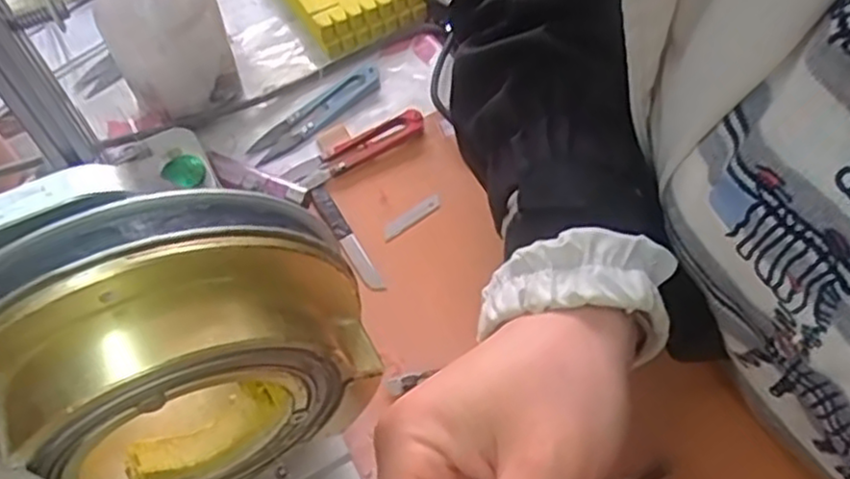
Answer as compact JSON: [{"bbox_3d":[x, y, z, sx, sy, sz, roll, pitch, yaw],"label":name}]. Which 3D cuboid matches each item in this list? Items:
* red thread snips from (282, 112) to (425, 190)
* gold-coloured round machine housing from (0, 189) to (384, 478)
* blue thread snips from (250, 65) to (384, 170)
[{"bbox_3d":[-0.042,-0.057,0.438,0.087,0.012,0.023,-30,60,-16],"label":"red thread snips"},{"bbox_3d":[-0.064,0.034,0.199,0.099,0.095,0.046,-26,59,-14],"label":"gold-coloured round machine housing"},{"bbox_3d":[-0.070,-0.082,0.457,0.098,0.010,0.021,-38,63,-20],"label":"blue thread snips"}]

